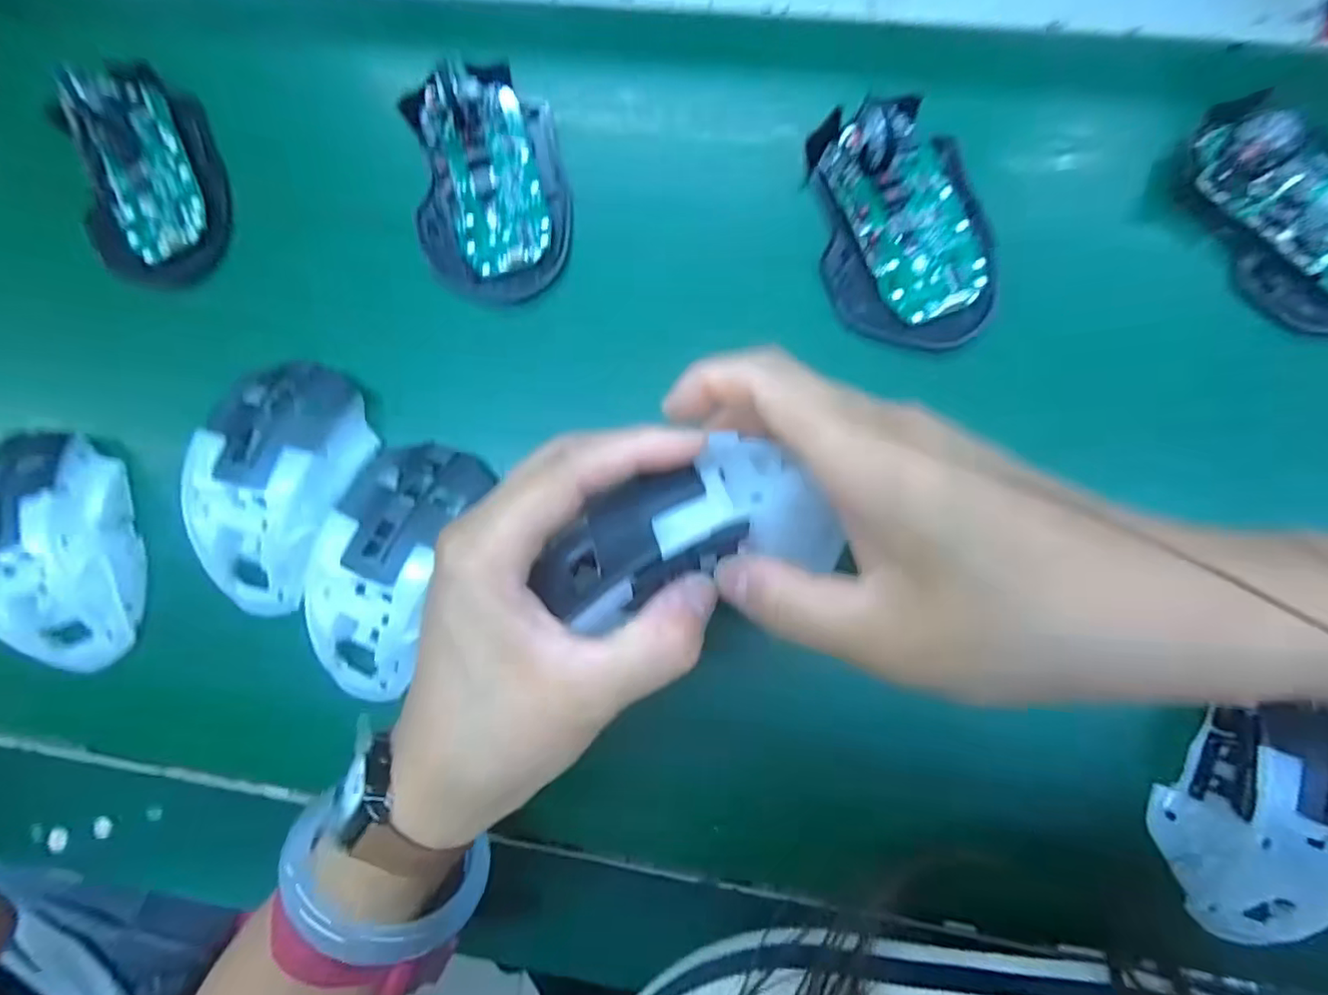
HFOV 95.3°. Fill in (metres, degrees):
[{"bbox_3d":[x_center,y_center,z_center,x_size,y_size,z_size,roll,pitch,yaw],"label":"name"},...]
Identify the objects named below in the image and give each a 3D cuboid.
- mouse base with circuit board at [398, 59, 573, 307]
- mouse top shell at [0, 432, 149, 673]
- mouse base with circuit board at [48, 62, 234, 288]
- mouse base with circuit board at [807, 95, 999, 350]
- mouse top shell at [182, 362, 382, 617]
[{"bbox_3d":[-0.086,-0.151,0.289,0.073,0.024,0.111,-13,83,3],"label":"mouse base with circuit board"},{"bbox_3d":[-0.290,0.023,0.283,0.059,0.035,0.115,-19,83,2],"label":"mouse top shell"},{"bbox_3d":[-0.263,-0.165,0.303,0.067,0.024,0.113,-12,83,3],"label":"mouse base with circuit board"},{"bbox_3d":[0.108,-0.126,0.271,0.071,0.022,0.115,-8,84,4],"label":"mouse base with circuit board"},{"bbox_3d":[-0.177,-0.005,0.273,0.061,0.030,0.113,11,85,6],"label":"mouse top shell"}]

